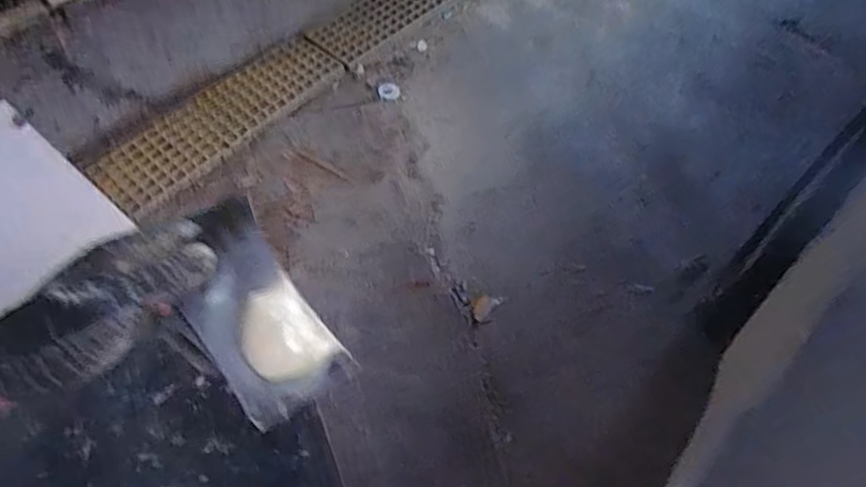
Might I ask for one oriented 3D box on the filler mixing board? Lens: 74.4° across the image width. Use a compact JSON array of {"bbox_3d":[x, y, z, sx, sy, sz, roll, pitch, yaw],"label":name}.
[{"bbox_3d":[-0.113,0.044,0.351,0.070,0.022,0.131,-32,92,2],"label":"filler mixing board"}]

